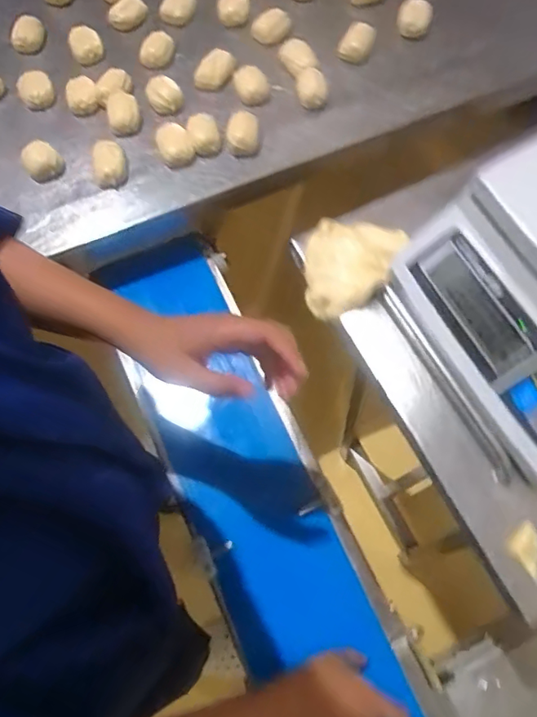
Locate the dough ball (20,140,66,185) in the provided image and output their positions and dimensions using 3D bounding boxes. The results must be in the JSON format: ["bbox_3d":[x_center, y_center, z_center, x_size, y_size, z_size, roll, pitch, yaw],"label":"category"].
[{"bbox_3d":[-0.310,-0.269,0.740,0.050,0.037,0.057,-27,68,-8],"label":"dough ball"}]

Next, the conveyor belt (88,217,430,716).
[{"bbox_3d":[-0.001,0.209,0.644,0.165,0.064,0.894,-24,68,-7],"label":"conveyor belt"}]

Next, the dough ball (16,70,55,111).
[{"bbox_3d":[-0.348,-0.402,0.805,0.050,0.033,0.053,-1,67,3],"label":"dough ball"}]

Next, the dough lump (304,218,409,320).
[{"bbox_3d":[0.088,-0.095,0.560,0.098,0.035,0.105,-1,67,3],"label":"dough lump"}]

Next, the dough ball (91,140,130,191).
[{"bbox_3d":[-0.213,-0.262,0.727,0.043,0.028,0.066,-9,67,-1],"label":"dough ball"}]

